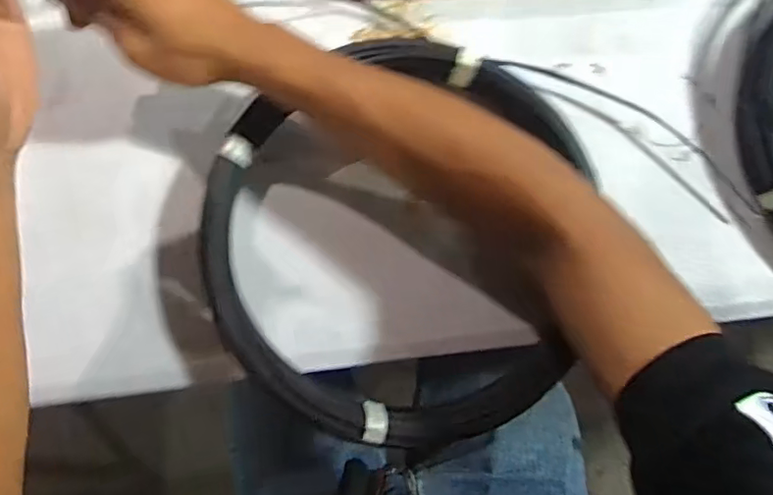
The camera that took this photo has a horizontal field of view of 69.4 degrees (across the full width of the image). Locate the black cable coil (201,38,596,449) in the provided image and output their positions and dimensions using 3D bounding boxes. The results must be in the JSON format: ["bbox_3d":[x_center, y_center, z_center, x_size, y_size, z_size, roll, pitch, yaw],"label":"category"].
[{"bbox_3d":[0.006,-0.013,0.390,0.255,0.042,0.278,1,83,-5],"label":"black cable coil"}]

